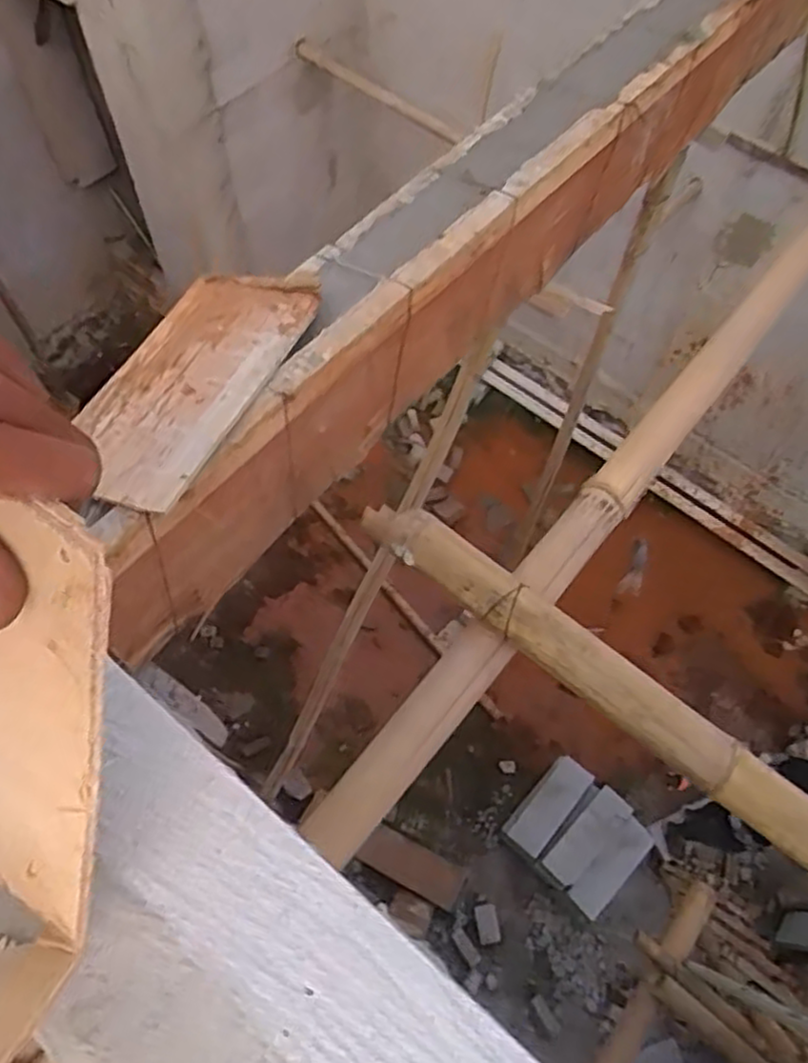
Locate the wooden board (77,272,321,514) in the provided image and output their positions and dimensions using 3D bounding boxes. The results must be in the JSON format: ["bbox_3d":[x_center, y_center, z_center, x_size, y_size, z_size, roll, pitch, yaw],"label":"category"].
[{"bbox_3d":[-0.294,-0.217,1.032,0.224,0.023,0.406,21,66,23],"label":"wooden board"}]

